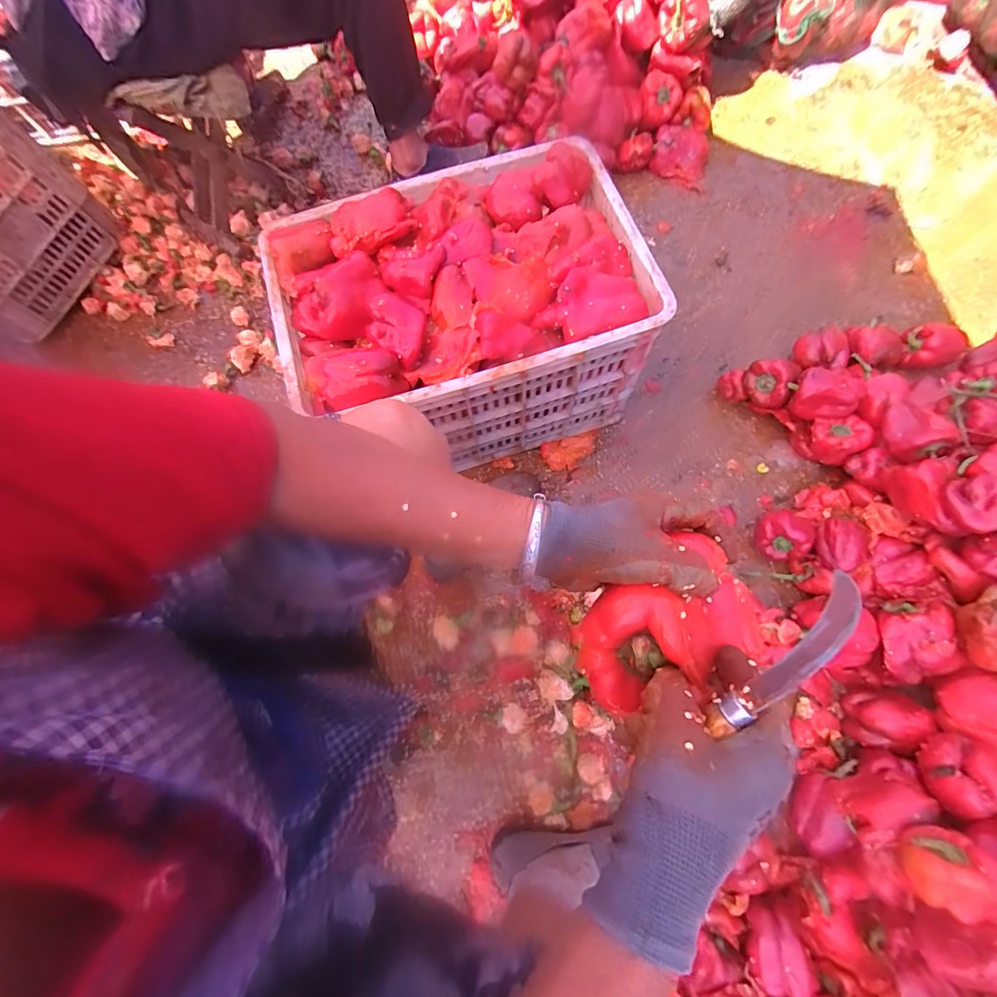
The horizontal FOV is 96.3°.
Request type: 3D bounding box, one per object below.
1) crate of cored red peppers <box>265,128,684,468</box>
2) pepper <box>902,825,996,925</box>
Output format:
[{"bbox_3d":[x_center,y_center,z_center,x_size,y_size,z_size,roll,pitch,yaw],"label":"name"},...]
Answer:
[{"bbox_3d":[-0.051,-0.280,0.744,0.505,0.322,0.362,-17,73,-3],"label":"crate of cored red peppers"},{"bbox_3d":[0.503,0.420,0.495,0.075,0.066,0.089,-14,73,-2],"label":"pepper"}]

